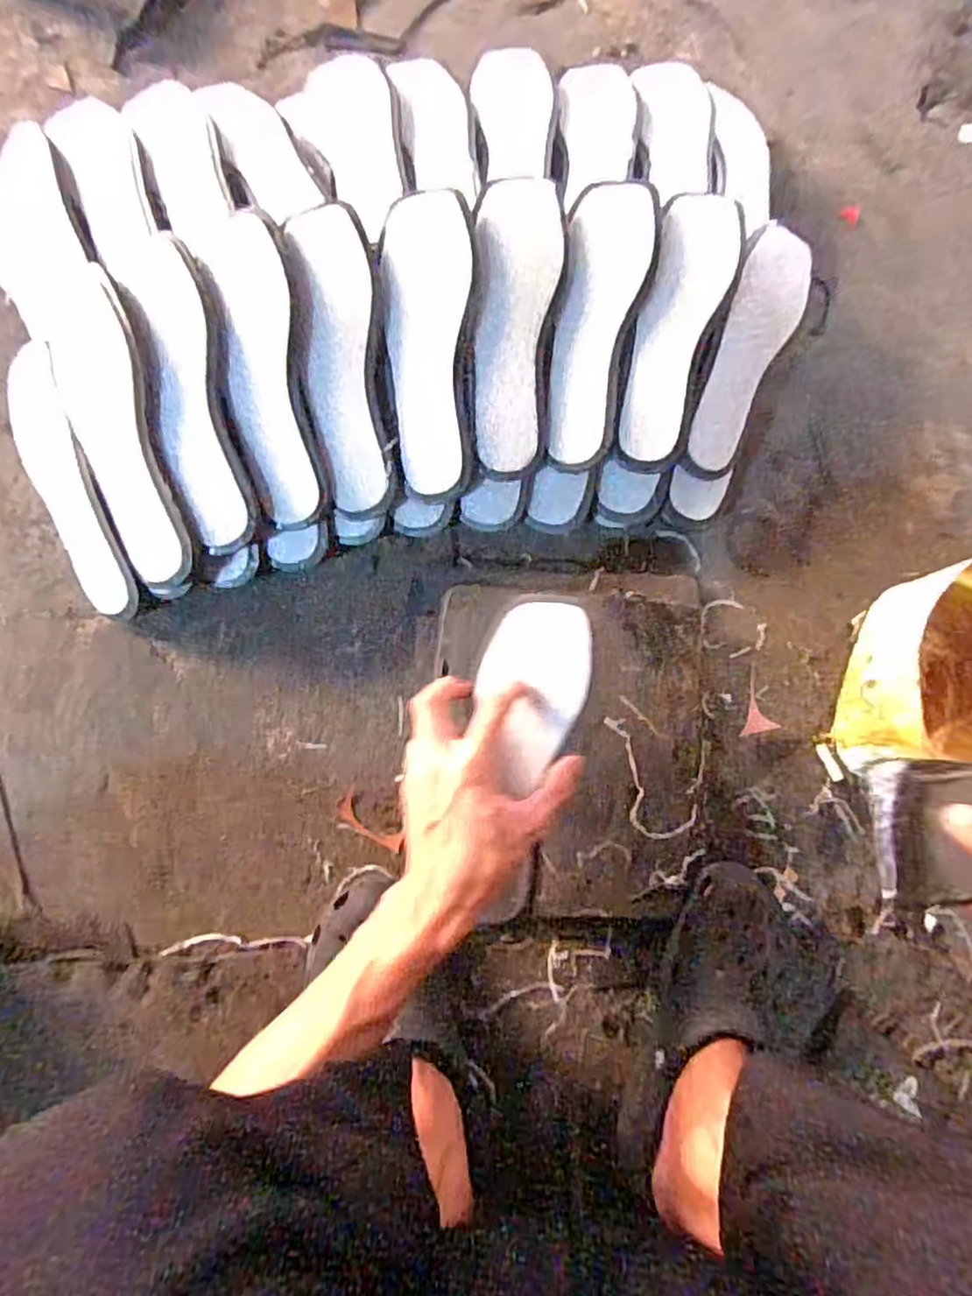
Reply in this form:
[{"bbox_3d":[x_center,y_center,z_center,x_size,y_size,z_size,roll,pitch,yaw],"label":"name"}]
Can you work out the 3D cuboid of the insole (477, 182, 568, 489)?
[{"bbox_3d":[0.024,-0.278,0.556,0.070,0.019,0.246,4,96,0],"label":"insole"}]

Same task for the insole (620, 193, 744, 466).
[{"bbox_3d":[0.170,-0.281,0.566,0.070,0.020,0.242,13,91,6],"label":"insole"}]

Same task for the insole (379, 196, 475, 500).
[{"bbox_3d":[-0.048,-0.256,0.550,0.072,0.011,0.244,-1,99,-1],"label":"insole"}]

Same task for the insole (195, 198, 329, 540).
[{"bbox_3d":[-0.184,-0.232,0.537,0.062,0.024,0.253,-8,98,-2],"label":"insole"}]

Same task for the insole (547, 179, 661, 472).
[{"bbox_3d":[0.101,-0.284,0.566,0.075,0.014,0.246,7,91,9],"label":"insole"}]

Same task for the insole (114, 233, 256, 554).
[{"bbox_3d":[-0.248,-0.215,0.537,0.061,0.034,0.261,-12,95,-3],"label":"insole"}]

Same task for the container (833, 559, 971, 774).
[{"bbox_3d":[0.399,0.024,0.552,0.147,0.127,0.164,11,79,-2],"label":"container"}]

